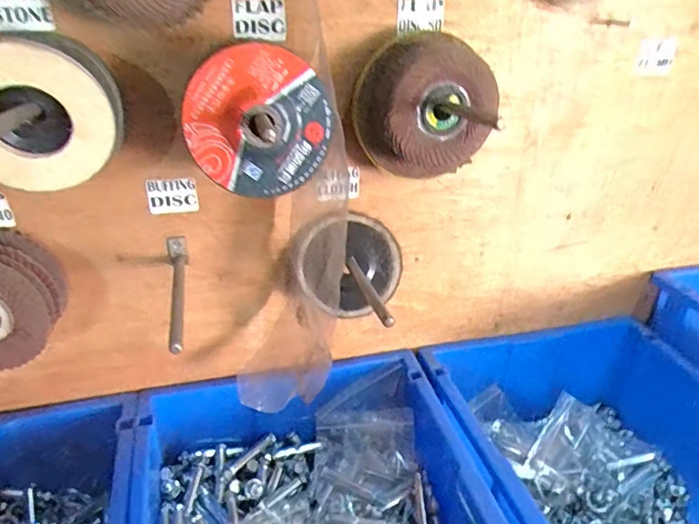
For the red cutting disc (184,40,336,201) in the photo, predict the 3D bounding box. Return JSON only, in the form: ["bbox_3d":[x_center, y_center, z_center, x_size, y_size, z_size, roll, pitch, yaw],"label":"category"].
[{"bbox_3d":[-0.058,-0.091,0.350,0.094,0.095,0.011,-28,27,-5],"label":"red cutting disc"}]

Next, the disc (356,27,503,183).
[{"bbox_3d":[0.059,-0.123,0.432,0.093,0.108,0.061,-9,31,-19],"label":"disc"}]

